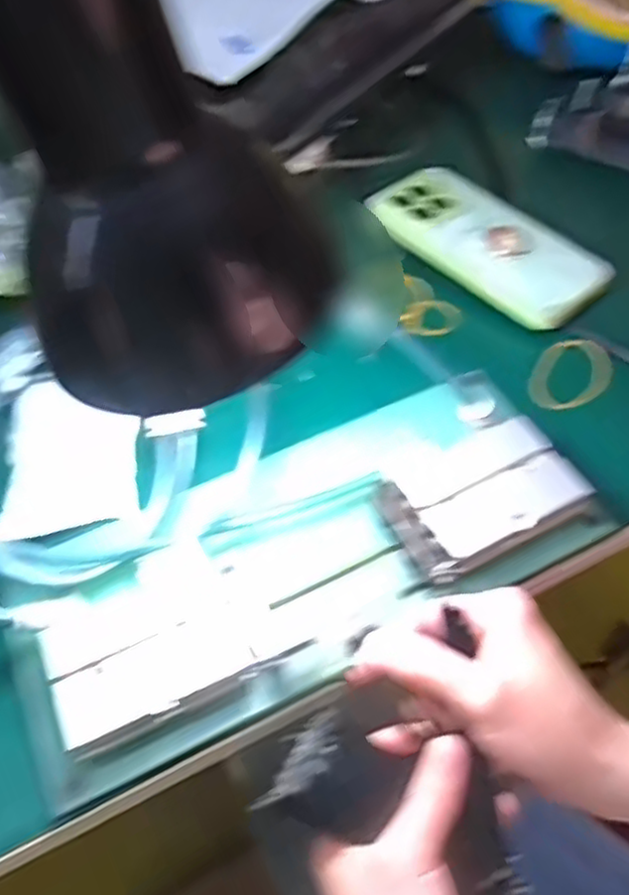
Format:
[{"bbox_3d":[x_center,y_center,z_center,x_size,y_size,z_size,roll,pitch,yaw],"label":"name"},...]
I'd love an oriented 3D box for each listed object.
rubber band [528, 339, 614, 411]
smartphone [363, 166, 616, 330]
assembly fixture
[{"bbox_3d":[0.152,-0.043,0.413,0.042,0.008,0.056,20,59,15],"label":"rubber band"},{"bbox_3d":[0.113,-0.138,0.462,0.083,0.010,0.156,-38,65,-21],"label":"smartphone"},{"bbox_3d":[-0.004,0.052,0.333,0.266,0.033,0.105,-23,58,-13],"label":"assembly fixture"}]

